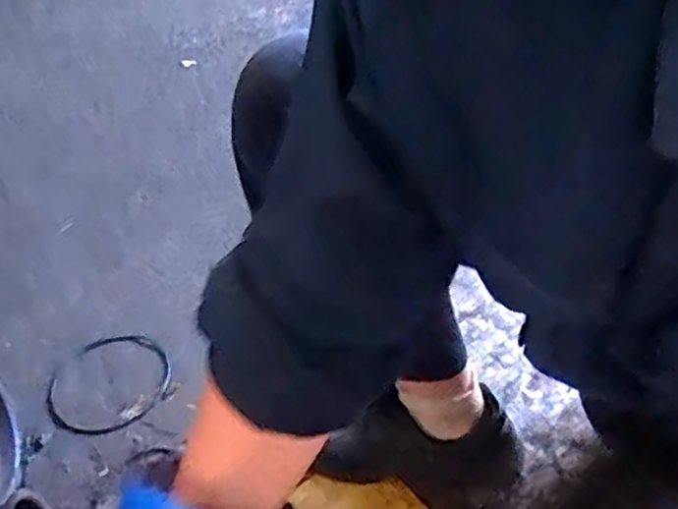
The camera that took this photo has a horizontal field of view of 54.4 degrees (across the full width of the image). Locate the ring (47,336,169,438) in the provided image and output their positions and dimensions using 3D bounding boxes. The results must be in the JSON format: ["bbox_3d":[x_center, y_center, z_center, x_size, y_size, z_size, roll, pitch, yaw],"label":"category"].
[{"bbox_3d":[-0.310,0.171,0.889,0.158,0.011,0.164,0,42,0],"label":"ring"}]

